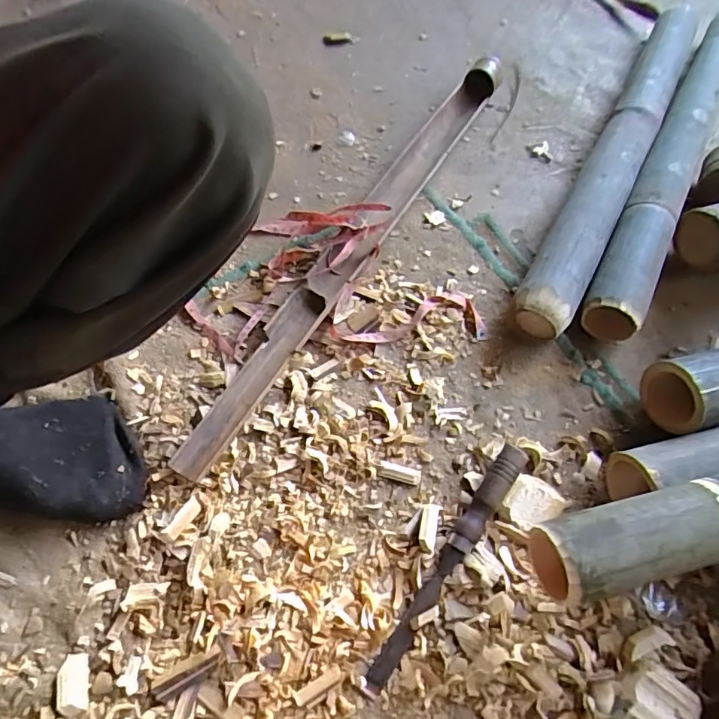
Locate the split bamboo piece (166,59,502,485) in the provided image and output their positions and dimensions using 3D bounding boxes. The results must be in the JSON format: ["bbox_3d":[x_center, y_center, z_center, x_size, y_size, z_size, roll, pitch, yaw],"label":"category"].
[{"bbox_3d":[0.006,-0.151,0.611,0.047,0.044,0.666,30,65,11],"label":"split bamboo piece"}]

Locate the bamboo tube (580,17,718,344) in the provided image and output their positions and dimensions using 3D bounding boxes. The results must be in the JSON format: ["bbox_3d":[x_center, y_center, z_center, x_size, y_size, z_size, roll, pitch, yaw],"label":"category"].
[{"bbox_3d":[0.428,-0.284,0.703,0.071,0.063,0.652,29,65,10],"label":"bamboo tube"}]

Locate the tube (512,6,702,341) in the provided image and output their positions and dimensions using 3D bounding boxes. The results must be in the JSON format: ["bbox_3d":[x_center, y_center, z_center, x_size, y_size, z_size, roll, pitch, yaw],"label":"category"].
[{"bbox_3d":[0.341,-0.272,0.690,0.065,0.065,0.636,28,65,10],"label":"tube"}]

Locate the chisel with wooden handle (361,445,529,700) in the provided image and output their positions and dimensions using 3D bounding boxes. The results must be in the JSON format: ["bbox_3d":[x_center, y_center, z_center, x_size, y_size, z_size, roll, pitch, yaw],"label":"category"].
[{"bbox_3d":[0.077,0.178,0.454,0.022,0.035,0.238,34,66,13],"label":"chisel with wooden handle"}]

